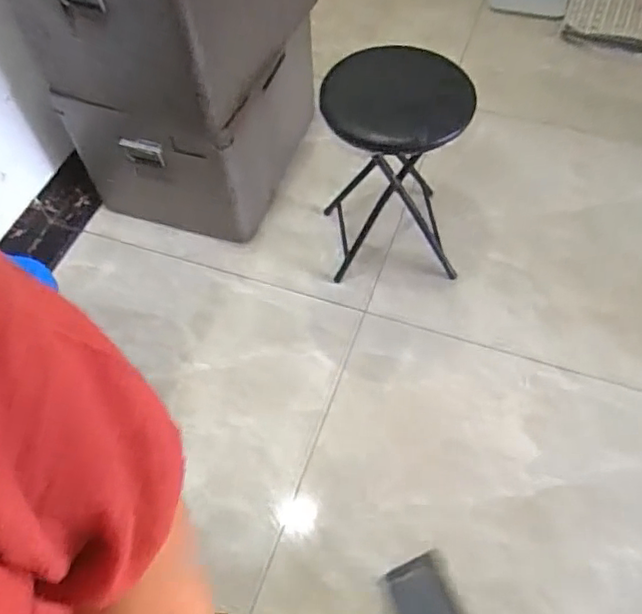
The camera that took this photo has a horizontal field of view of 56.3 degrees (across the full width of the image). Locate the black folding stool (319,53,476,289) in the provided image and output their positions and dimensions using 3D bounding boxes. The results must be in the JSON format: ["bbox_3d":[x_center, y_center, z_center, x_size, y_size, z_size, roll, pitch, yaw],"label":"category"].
[{"bbox_3d":[0.151,-0.308,1.341,0.283,0.465,0.289,-7,59,-2],"label":"black folding stool"}]

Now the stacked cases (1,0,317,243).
[{"bbox_3d":[-0.303,-0.560,1.357,0.452,0.744,0.464,23,62,15],"label":"stacked cases"}]

